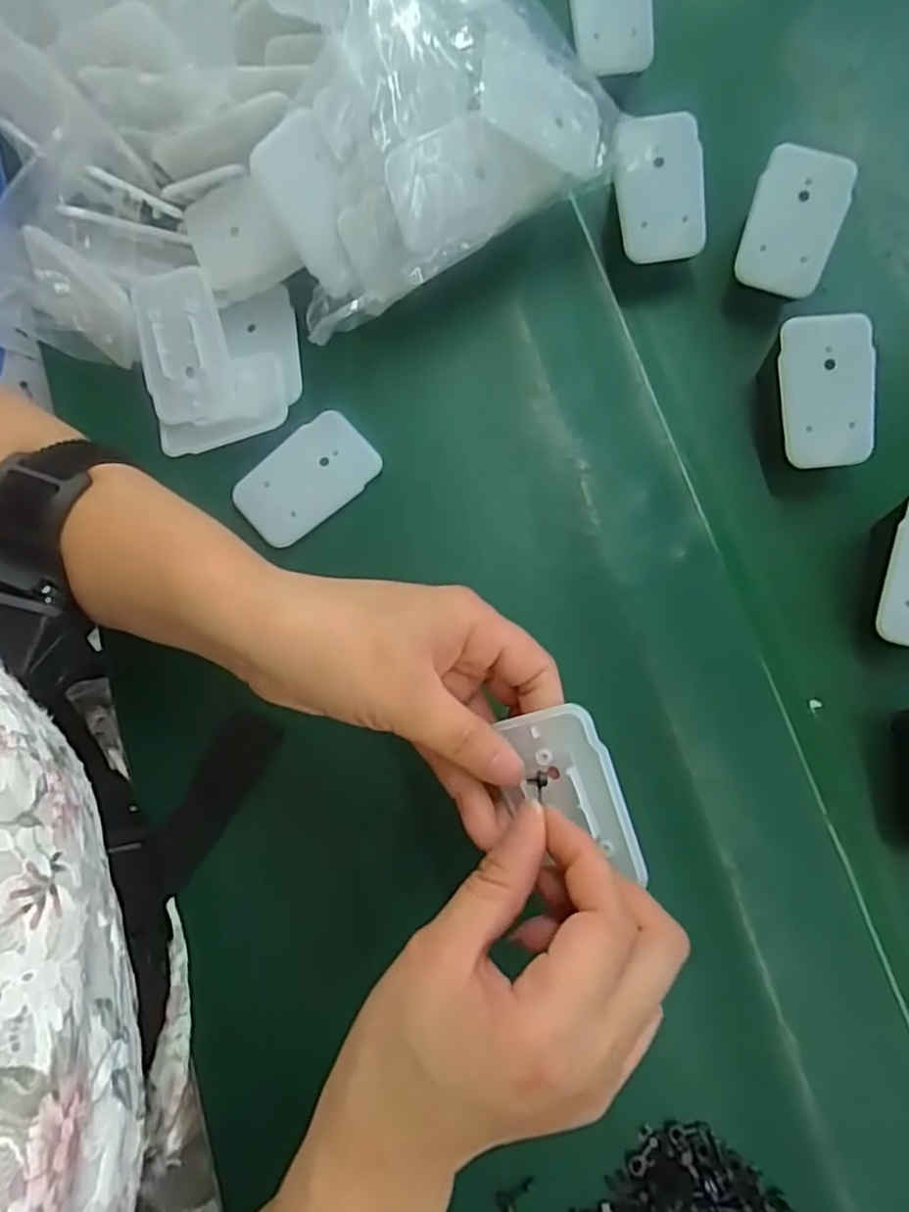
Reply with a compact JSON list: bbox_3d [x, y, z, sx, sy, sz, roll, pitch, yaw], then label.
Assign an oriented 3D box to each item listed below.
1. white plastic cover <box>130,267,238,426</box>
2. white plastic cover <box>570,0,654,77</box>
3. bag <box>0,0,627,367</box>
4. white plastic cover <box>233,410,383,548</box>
[{"bbox_3d":[-0.134,-0.126,0.335,0.042,0.008,0.069,-10,104,1],"label":"white plastic cover"},{"bbox_3d":[0.084,-0.322,0.365,0.044,0.005,0.061,-11,108,-6],"label":"white plastic cover"},{"bbox_3d":[-0.107,-0.260,0.324,0.277,0.124,0.269,-31,79,-5],"label":"bag"},{"bbox_3d":[-0.073,-0.063,0.337,0.068,0.005,0.043,-41,81,-8],"label":"white plastic cover"}]

